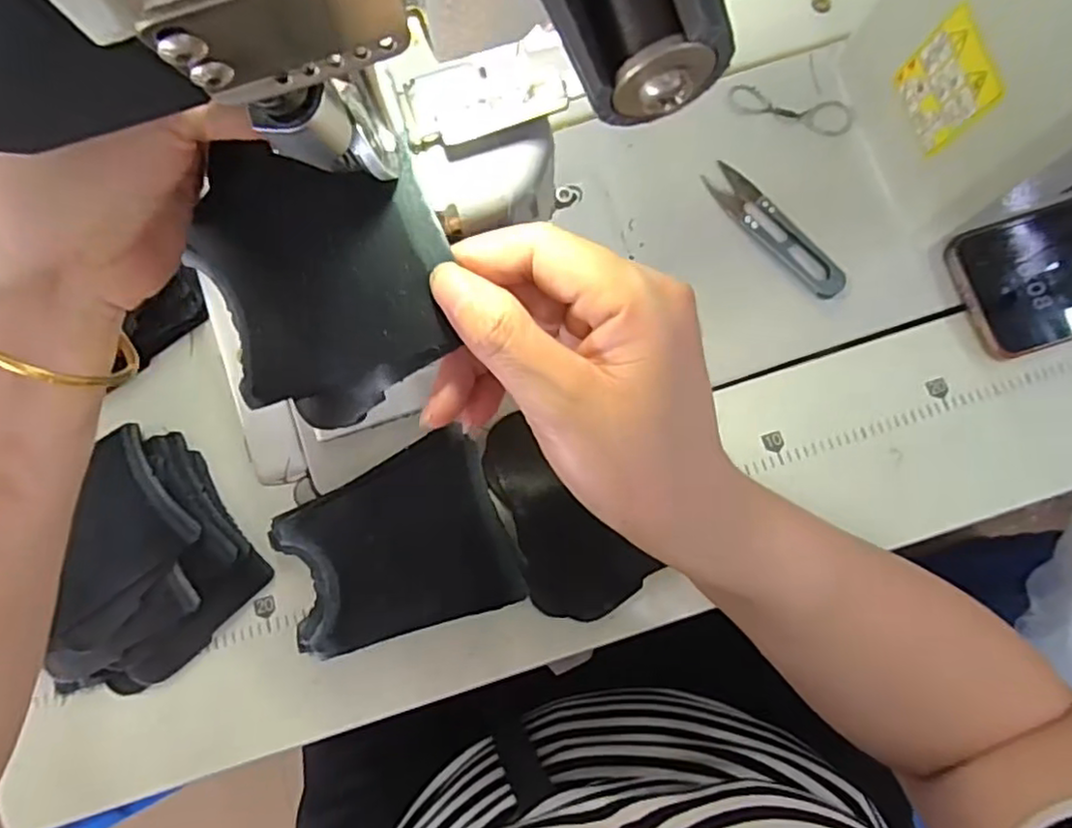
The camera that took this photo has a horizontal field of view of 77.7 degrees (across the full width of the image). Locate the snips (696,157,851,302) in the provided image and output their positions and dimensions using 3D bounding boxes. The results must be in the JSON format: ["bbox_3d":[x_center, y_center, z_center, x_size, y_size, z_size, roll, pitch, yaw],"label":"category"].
[{"bbox_3d":[0.139,-0.107,0.389,0.025,0.005,0.101,-43,84,-5],"label":"snips"}]

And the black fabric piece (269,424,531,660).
[{"bbox_3d":[-0.076,0.071,0.363,0.119,0.020,0.093,-20,82,-2],"label":"black fabric piece"}]

